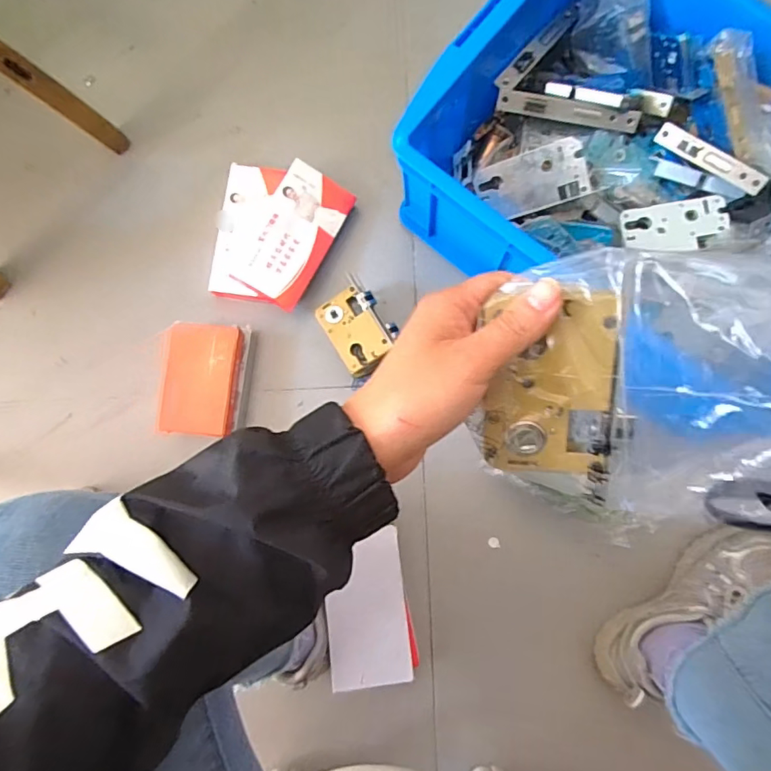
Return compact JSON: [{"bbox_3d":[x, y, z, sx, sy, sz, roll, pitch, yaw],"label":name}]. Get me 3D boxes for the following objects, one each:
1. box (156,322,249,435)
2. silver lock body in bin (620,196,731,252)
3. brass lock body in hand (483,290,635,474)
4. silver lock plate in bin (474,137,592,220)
[{"bbox_3d":[-0.222,-0.006,0.631,0.091,0.051,0.134,3,83,3],"label":"box"},{"bbox_3d":[0.327,-0.180,0.574,0.107,0.019,0.057,-5,83,2],"label":"silver lock body in bin"},{"bbox_3d":[0.080,0.003,0.241,0.064,0.011,0.091,1,114,15],"label":"brass lock body in hand"},{"bbox_3d":[0.170,-0.237,0.591,0.120,0.016,0.064,-14,109,18],"label":"silver lock plate in bin"}]

